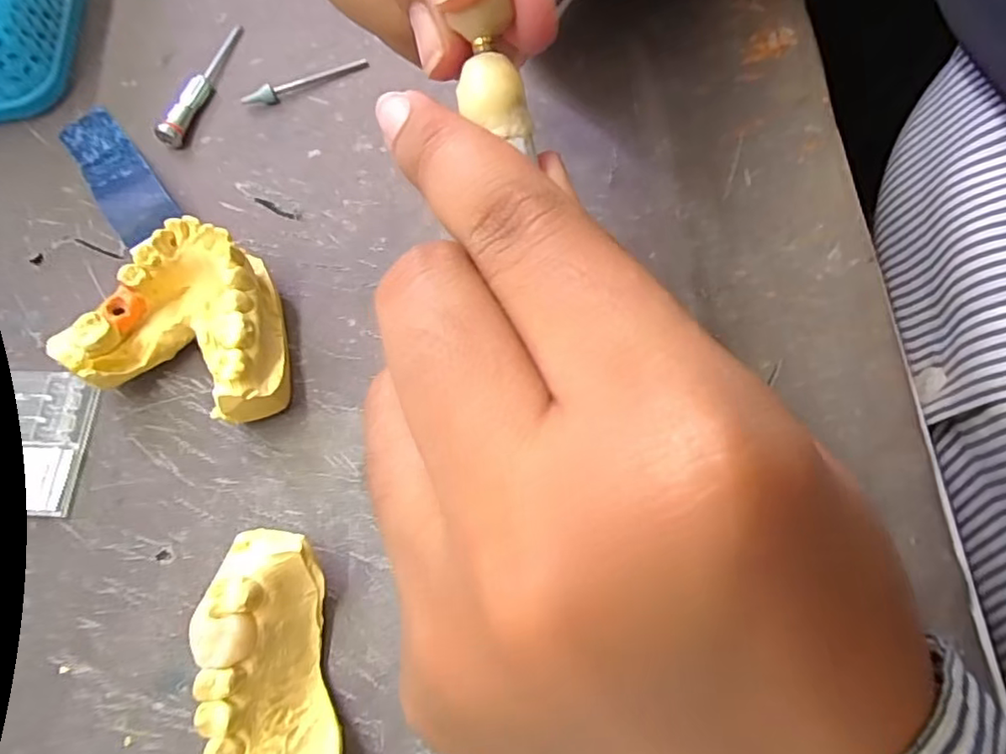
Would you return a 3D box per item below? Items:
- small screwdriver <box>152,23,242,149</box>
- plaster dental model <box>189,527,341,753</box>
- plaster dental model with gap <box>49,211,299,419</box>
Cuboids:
[{"bbox_3d":[-0.114,-0.113,0.229,0.007,0.009,0.060,16,73,8],"label":"small screwdriver"},{"bbox_3d":[-0.057,0.075,0.153,0.026,0.027,0.068,-13,71,-2],"label":"plaster dental model"},{"bbox_3d":[-0.091,-0.016,0.184,0.060,0.029,0.052,15,73,7],"label":"plaster dental model with gap"}]

